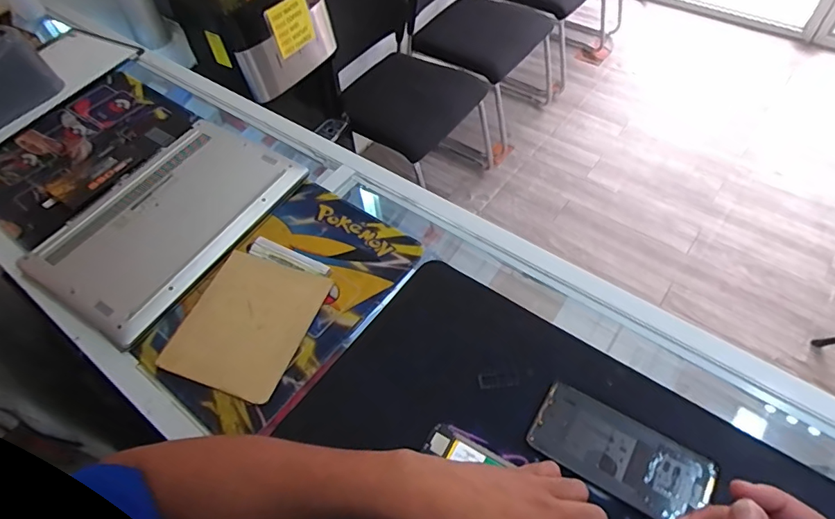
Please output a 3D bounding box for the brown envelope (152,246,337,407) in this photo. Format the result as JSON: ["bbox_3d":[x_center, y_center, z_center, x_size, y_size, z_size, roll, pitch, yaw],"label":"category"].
[{"bbox_3d":[-0.190,0.068,0.545,0.137,0.011,0.152,14,56,15],"label":"brown envelope"}]

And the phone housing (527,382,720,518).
[{"bbox_3d":[0.181,0.173,0.440,0.150,0.006,0.071,24,60,21],"label":"phone housing"}]

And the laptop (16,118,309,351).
[{"bbox_3d":[-0.325,-0.056,0.642,0.214,0.023,0.306,26,60,22],"label":"laptop"}]

